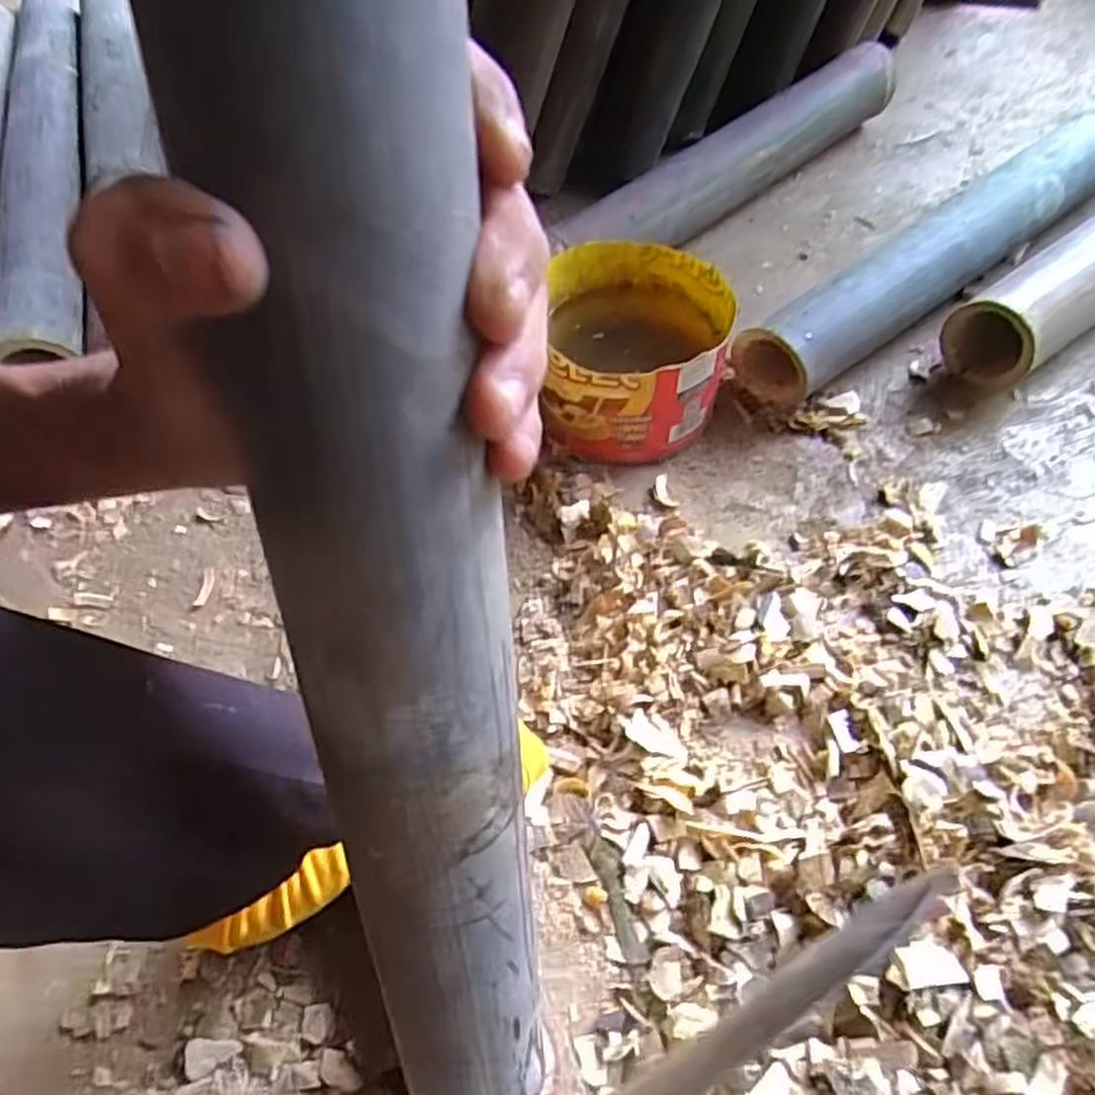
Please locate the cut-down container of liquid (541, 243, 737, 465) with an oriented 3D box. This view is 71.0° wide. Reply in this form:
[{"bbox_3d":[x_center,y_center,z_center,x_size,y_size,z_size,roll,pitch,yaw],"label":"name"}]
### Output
[{"bbox_3d":[0.068,-0.153,0.616,0.148,0.101,0.143,4,57,6],"label":"cut-down container of liquid"}]

